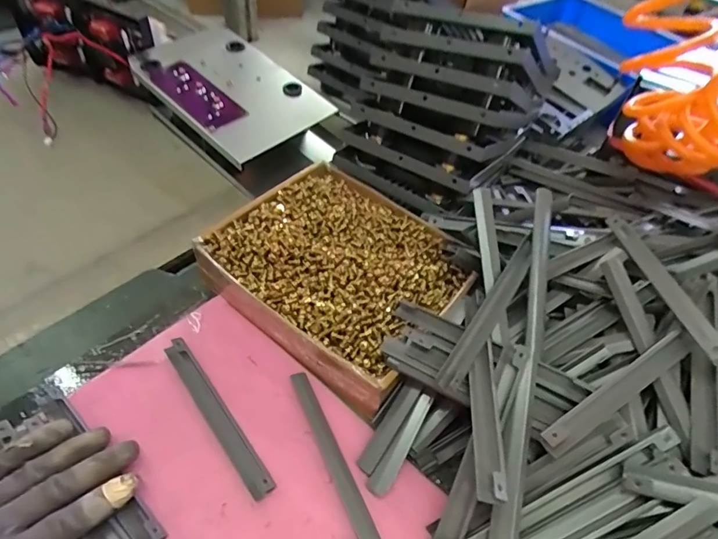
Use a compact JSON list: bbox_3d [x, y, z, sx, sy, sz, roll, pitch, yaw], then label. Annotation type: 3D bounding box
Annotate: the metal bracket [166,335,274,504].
[{"bbox_3d":[-0.110,0.109,0.360,0.017,0.011,0.147,-29,59,-27],"label":"metal bracket"}]

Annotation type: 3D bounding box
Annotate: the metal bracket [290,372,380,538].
[{"bbox_3d":[-0.016,0.141,0.343,0.014,0.013,0.145,-18,54,-20],"label":"metal bracket"}]

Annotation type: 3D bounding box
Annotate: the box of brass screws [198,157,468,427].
[{"bbox_3d":[-0.014,0.002,0.431,0.212,0.059,0.188,37,55,23],"label":"box of brass screws"}]

